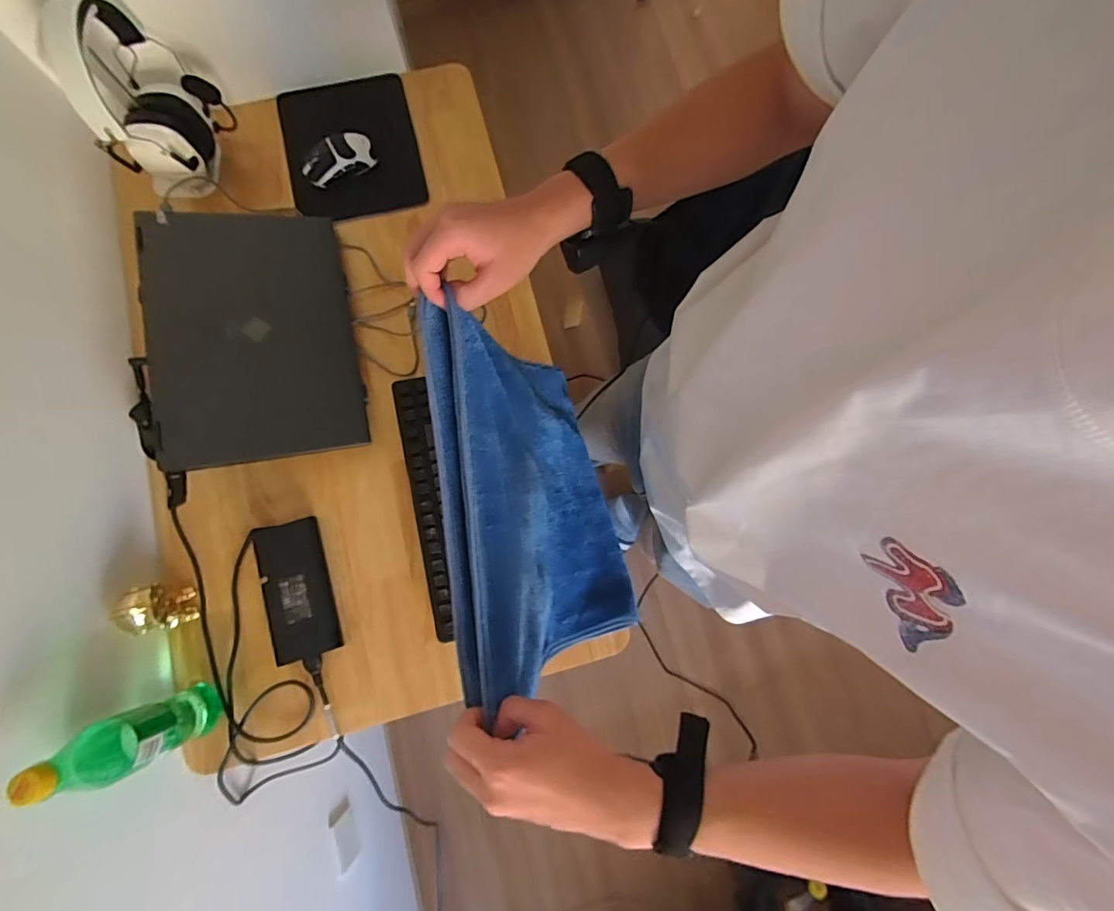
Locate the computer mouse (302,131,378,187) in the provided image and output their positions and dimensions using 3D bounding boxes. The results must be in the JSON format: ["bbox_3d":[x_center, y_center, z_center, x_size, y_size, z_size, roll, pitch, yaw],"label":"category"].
[{"bbox_3d":[-0.360,-0.487,0.826,0.120,0.042,0.068,-37,82,-8],"label":"computer mouse"}]

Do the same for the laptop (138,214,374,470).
[{"bbox_3d":[-0.420,-0.174,0.704,0.249,0.023,0.369,-8,77,-29],"label":"laptop"}]

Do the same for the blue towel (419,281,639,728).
[{"bbox_3d":[-0.011,0.051,0.558,0.073,0.332,0.348,-8,86,18],"label":"blue towel"}]

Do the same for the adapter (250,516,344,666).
[{"bbox_3d":[-0.361,0.183,0.694,0.084,0.022,0.183,-17,80,-4],"label":"adapter"}]

